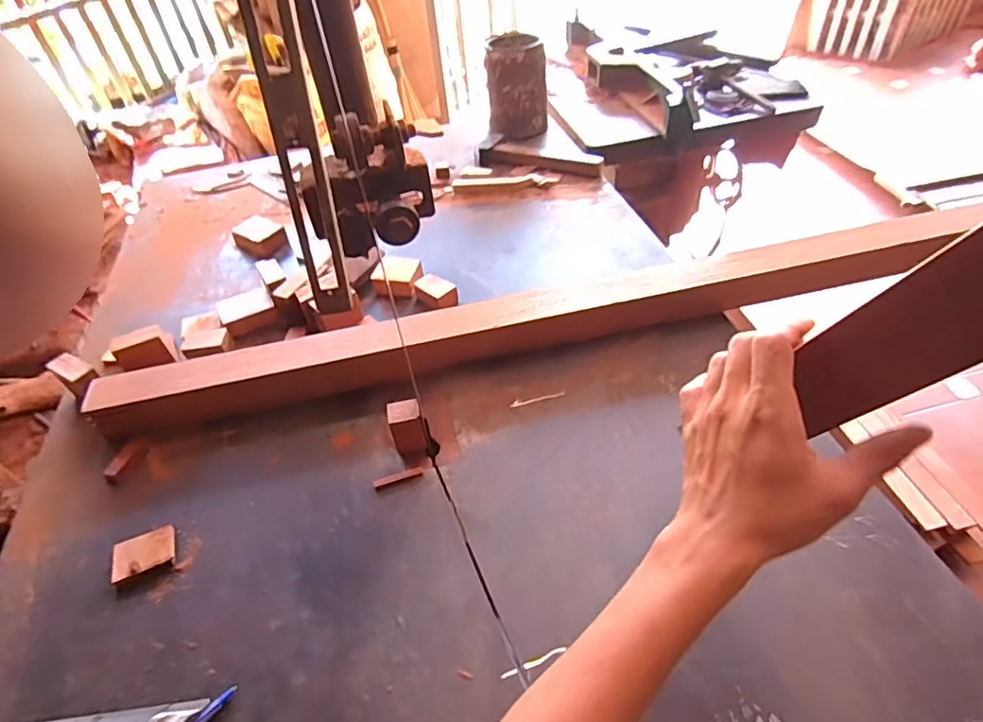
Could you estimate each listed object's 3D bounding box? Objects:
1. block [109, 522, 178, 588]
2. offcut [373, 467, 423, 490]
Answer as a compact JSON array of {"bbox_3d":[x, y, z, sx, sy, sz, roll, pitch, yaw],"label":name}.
[{"bbox_3d":[-0.348,0.193,0.568,0.055,0.011,0.044,-20,46,-13],"label":"block"},{"bbox_3d":[-0.101,0.126,0.614,0.053,0.005,0.011,-17,46,-11],"label":"offcut"}]

